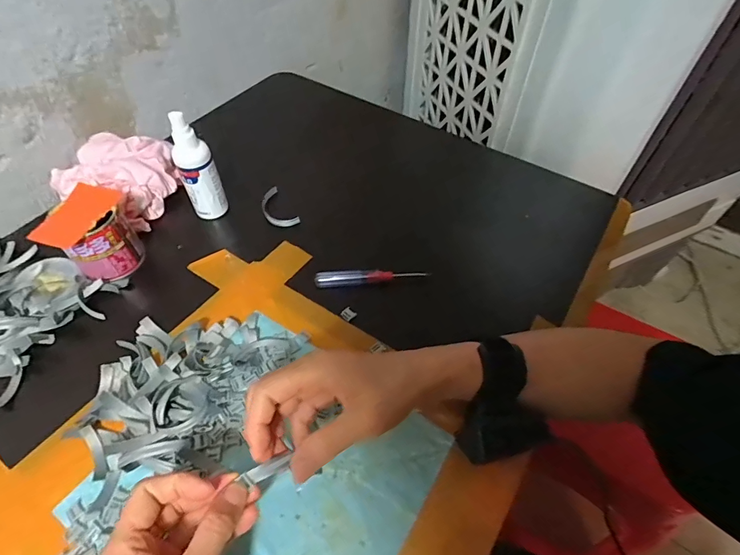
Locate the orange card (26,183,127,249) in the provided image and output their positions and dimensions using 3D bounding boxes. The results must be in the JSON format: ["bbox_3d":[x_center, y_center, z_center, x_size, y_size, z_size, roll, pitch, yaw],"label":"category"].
[{"bbox_3d":[-0.287,-0.063,0.411,0.047,0.011,0.077,12,54,8],"label":"orange card"}]

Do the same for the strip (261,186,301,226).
[{"bbox_3d":[-0.117,-0.084,0.523,0.032,0.015,0.072,-26,58,-19],"label":"strip"}]

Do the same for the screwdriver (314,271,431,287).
[{"bbox_3d":[0.002,-0.001,0.454,0.120,0.013,0.013,-3,53,-3],"label":"screwdriver"}]

